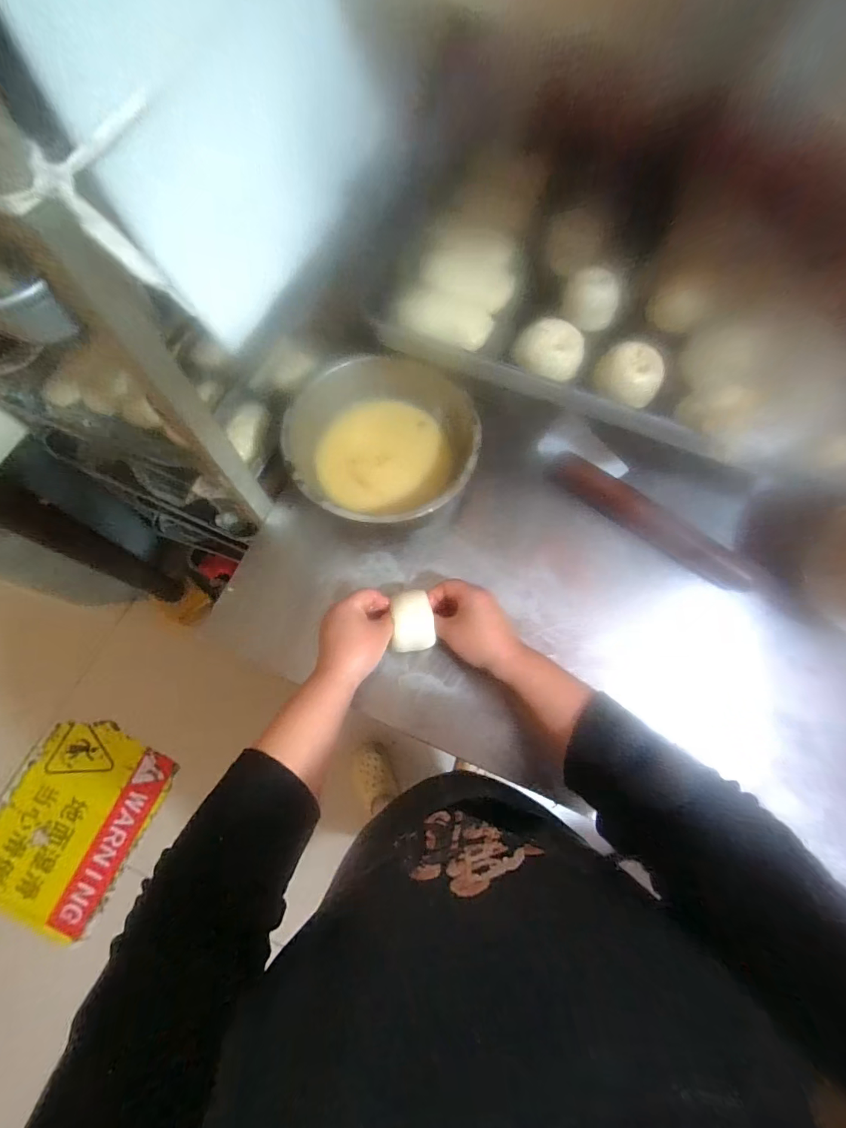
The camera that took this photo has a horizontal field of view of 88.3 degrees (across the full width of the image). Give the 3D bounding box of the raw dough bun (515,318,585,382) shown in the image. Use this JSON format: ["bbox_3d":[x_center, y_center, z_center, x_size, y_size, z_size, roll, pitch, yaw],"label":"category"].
[{"bbox_3d":[0.138,-0.231,0.471,0.074,0.035,0.050,20,74,7],"label":"raw dough bun"}]

